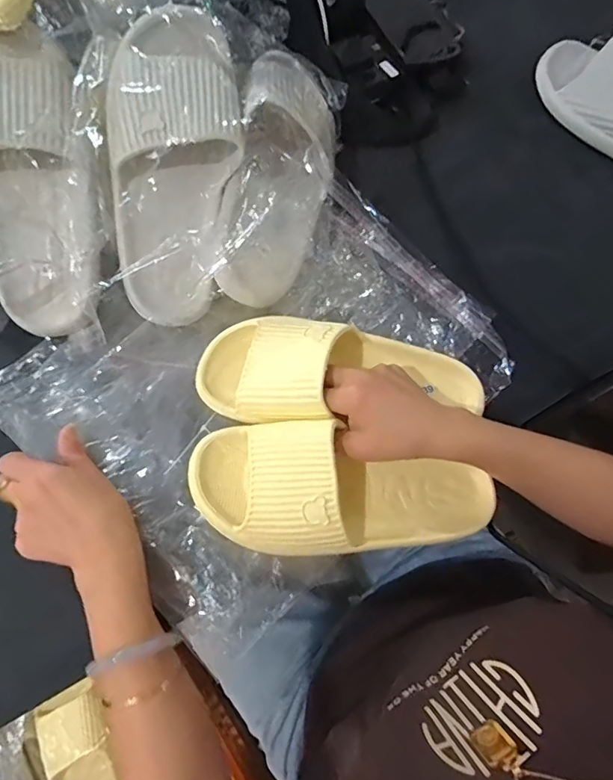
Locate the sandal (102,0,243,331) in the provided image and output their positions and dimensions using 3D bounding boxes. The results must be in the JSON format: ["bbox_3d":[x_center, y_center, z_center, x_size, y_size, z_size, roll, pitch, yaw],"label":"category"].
[{"bbox_3d":[-0.116,-0.203,0.427,0.109,0.081,0.266,6,97,2],"label":"sandal"}]

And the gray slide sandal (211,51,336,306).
[{"bbox_3d":[-0.020,-0.217,0.463,0.089,0.088,0.270,10,83,3],"label":"gray slide sandal"}]

